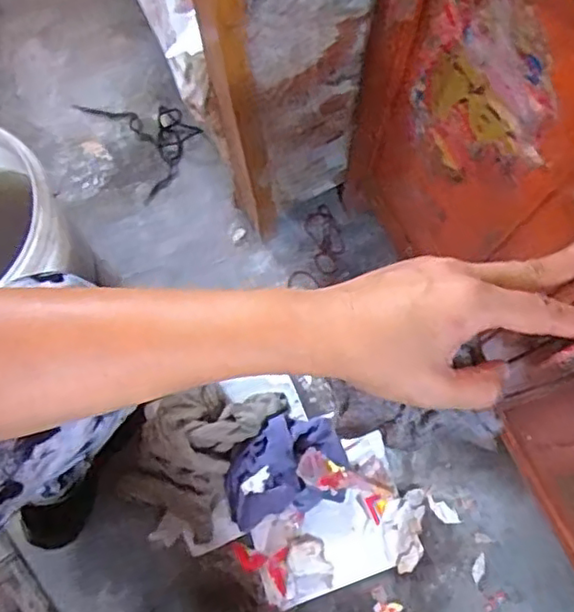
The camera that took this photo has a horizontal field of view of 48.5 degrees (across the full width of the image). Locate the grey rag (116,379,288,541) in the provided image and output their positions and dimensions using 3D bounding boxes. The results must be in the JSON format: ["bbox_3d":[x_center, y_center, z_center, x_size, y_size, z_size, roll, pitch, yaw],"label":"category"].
[{"bbox_3d":[-0.123,0.190,0.853,0.154,0.061,0.229,29,77,8],"label":"grey rag"}]

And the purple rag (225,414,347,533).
[{"bbox_3d":[-0.005,0.213,0.843,0.163,0.053,0.124,-17,76,-4],"label":"purple rag"}]

